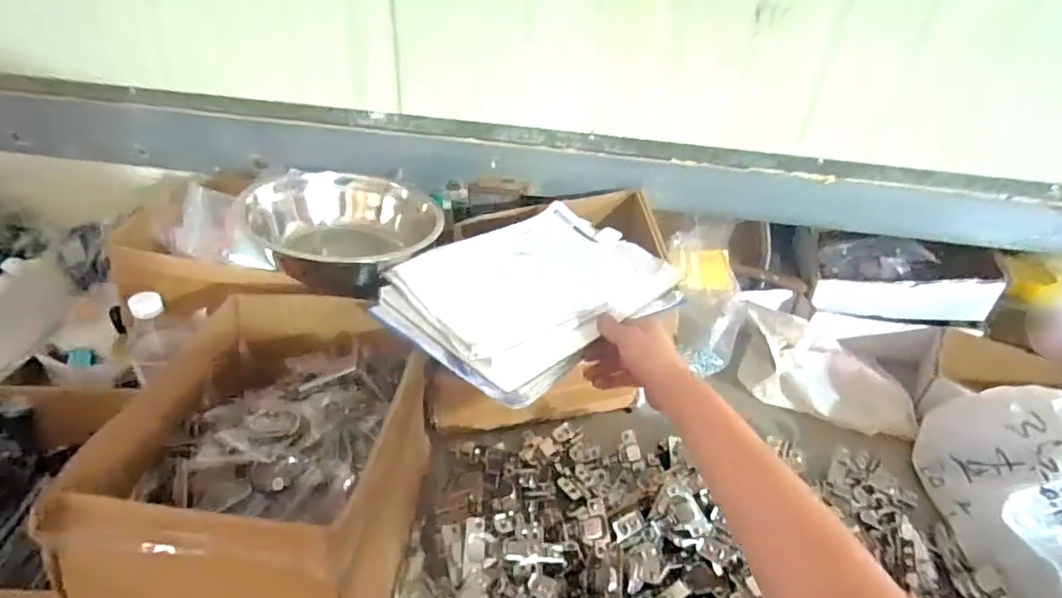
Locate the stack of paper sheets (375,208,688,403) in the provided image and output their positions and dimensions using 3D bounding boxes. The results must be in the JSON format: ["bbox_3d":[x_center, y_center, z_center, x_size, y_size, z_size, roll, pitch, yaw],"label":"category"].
[{"bbox_3d":[0.001,-0.018,0.689,0.248,0.031,0.324,30,43,32],"label":"stack of paper sheets"}]

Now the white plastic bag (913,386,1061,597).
[{"bbox_3d":[0.609,0.228,0.664,0.124,0.192,0.289,-11,38,-21],"label":"white plastic bag"}]

